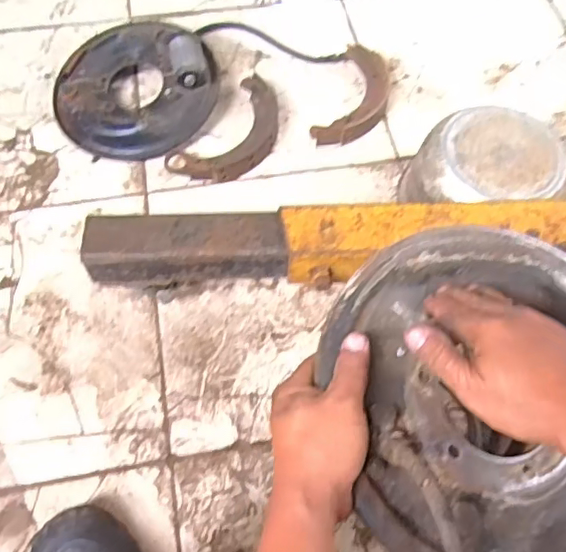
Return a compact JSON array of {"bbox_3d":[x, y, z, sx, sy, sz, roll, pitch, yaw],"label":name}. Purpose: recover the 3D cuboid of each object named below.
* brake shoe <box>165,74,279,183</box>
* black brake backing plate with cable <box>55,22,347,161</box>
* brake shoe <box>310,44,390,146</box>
[{"bbox_3d":[-0.074,-0.226,0.918,0.115,0.031,0.221,34,69,13],"label":"brake shoe"},{"bbox_3d":[-0.153,-0.362,0.963,0.474,0.080,0.247,-28,69,-13],"label":"black brake backing plate with cable"},{"bbox_3d":[0.125,-0.300,0.964,0.101,0.030,0.219,19,66,7],"label":"brake shoe"}]

